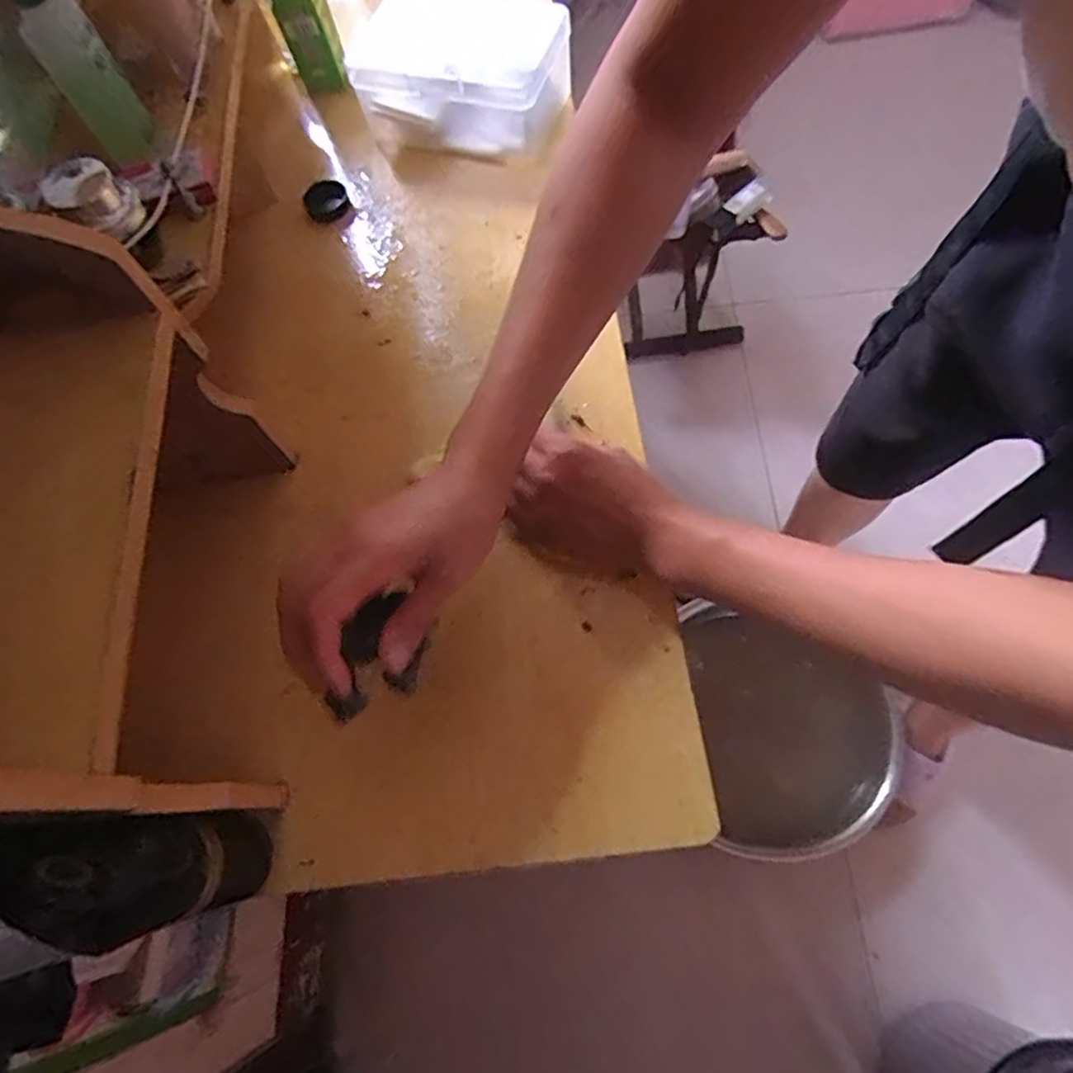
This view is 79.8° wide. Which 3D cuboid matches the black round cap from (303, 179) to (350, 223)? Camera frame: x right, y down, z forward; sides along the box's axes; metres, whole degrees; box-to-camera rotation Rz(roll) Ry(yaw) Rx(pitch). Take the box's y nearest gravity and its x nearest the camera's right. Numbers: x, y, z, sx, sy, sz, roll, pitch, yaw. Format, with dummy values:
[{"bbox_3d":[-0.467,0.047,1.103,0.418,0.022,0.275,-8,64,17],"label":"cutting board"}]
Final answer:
[{"bbox_3d":[-0.189,-0.301,0.578,0.038,0.016,0.040,-2,68,5],"label":"black round cap"}]

